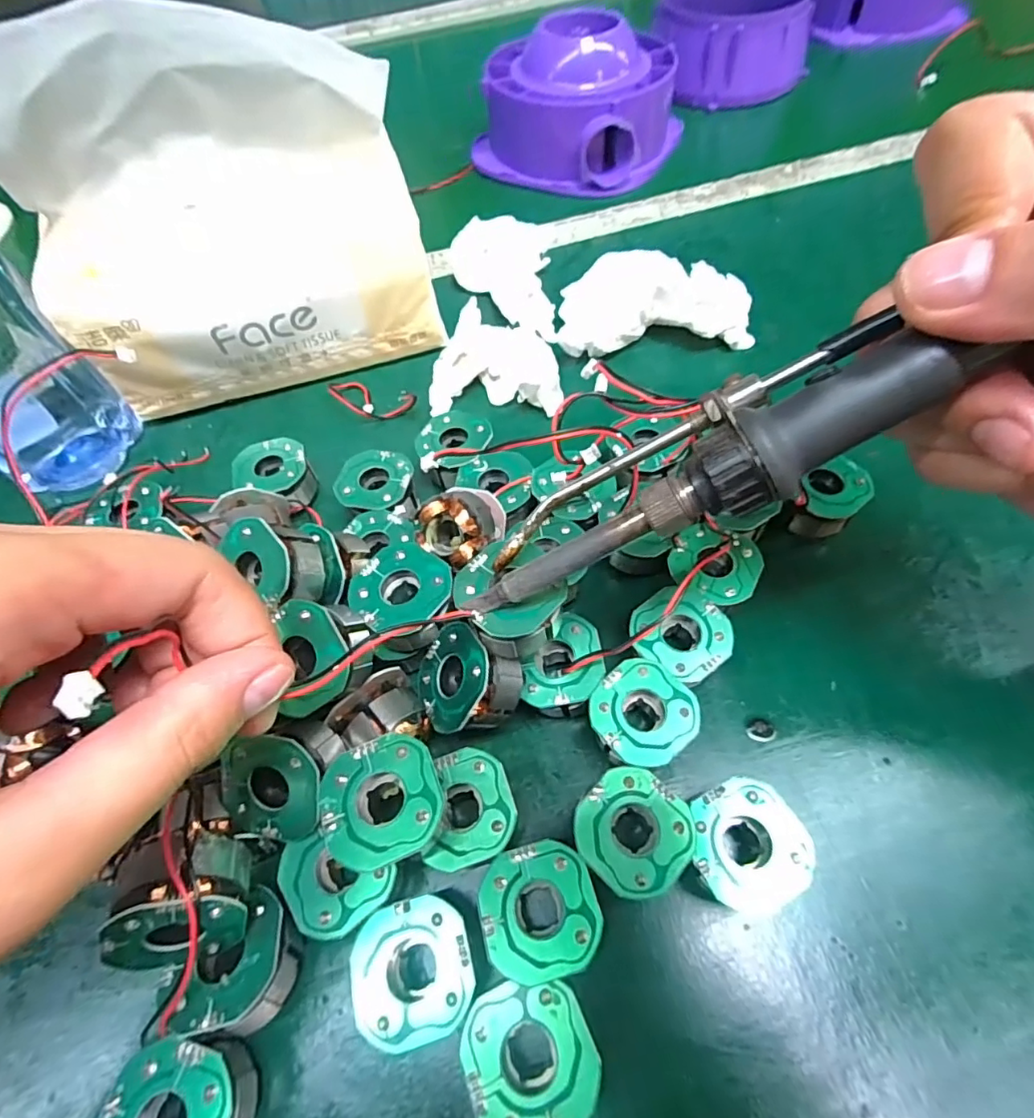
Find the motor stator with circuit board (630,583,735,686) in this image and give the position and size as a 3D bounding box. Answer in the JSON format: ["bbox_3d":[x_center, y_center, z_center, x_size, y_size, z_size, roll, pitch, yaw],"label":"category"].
[{"bbox_3d":[0.055,0.029,0.189,0.031,0.022,0.028,35,67,22],"label":"motor stator with circuit board"}]

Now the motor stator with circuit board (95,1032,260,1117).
[{"bbox_3d":[-0.081,0.135,0.134,0.032,0.021,0.031,-2,60,3],"label":"motor stator with circuit board"}]

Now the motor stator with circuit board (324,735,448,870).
[{"bbox_3d":[-0.034,0.066,0.149,0.029,0.021,0.030,-22,60,-9],"label":"motor stator with circuit board"}]

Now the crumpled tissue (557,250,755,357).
[{"bbox_3d":[0.069,-0.127,0.277,0.091,0.032,0.050,-1,60,3],"label":"crumpled tissue"}]

